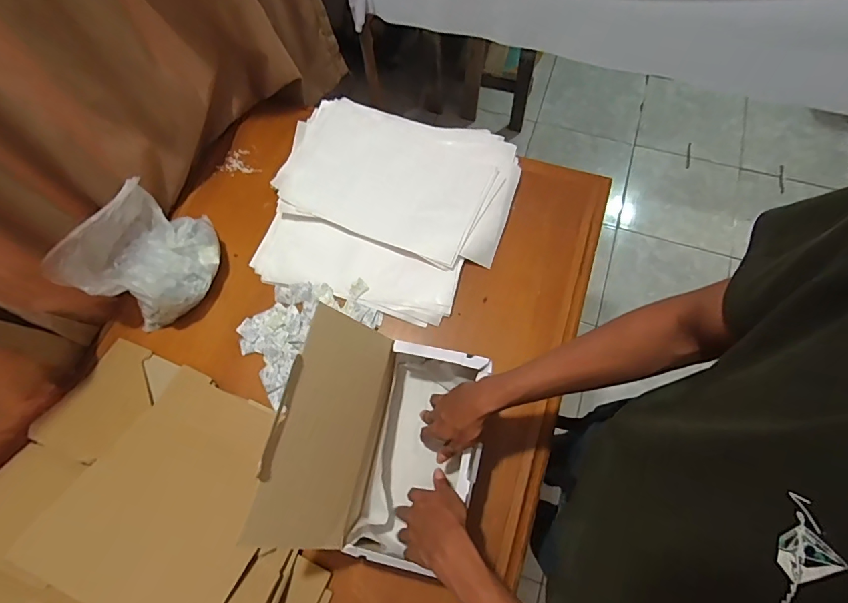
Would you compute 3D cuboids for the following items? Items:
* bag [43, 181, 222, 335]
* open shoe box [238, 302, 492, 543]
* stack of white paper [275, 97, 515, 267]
[{"bbox_3d":[-0.443,-0.076,0.726,0.157,0.153,0.208,27,72,10],"label":"bag"},{"bbox_3d":[-0.048,0.188,0.606,0.241,0.217,0.272,11,70,5],"label":"open shoe box"},{"bbox_3d":[-0.049,-0.238,0.842,0.435,0.038,0.291,19,71,7],"label":"stack of white paper"}]

